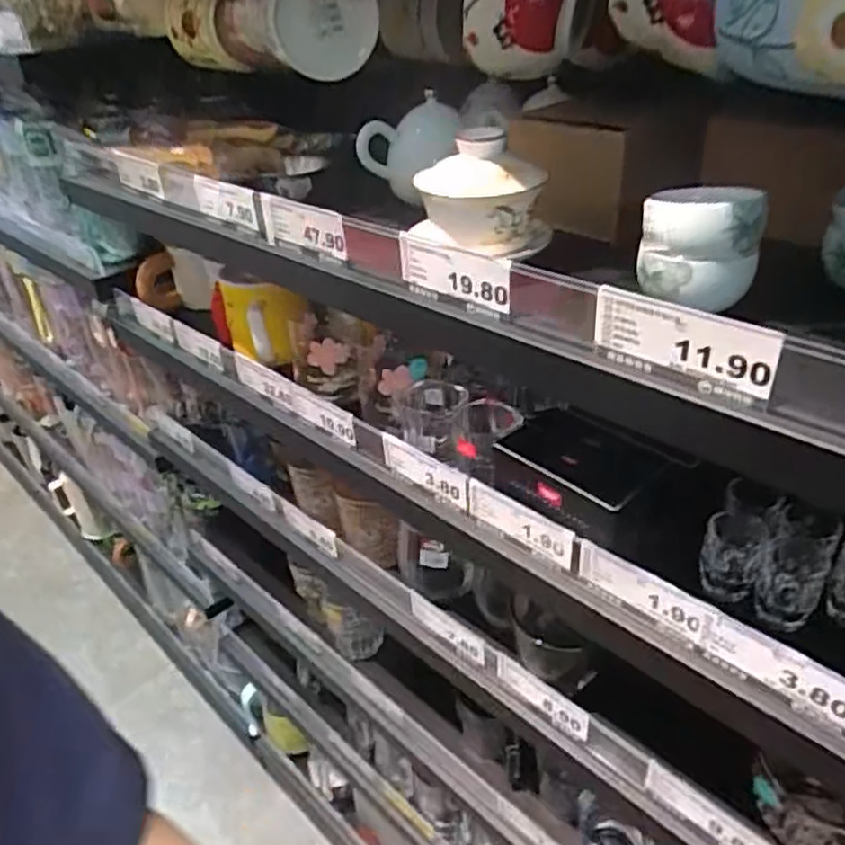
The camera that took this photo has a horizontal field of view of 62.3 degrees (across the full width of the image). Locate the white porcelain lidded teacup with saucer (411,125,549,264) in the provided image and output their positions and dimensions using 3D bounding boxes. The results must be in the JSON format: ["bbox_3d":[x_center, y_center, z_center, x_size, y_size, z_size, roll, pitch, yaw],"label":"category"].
[{"bbox_3d":[0.037,-0.147,0.448,0.085,0.073,0.077,-2,35,6],"label":"white porcelain lidded teacup with saucer"}]

